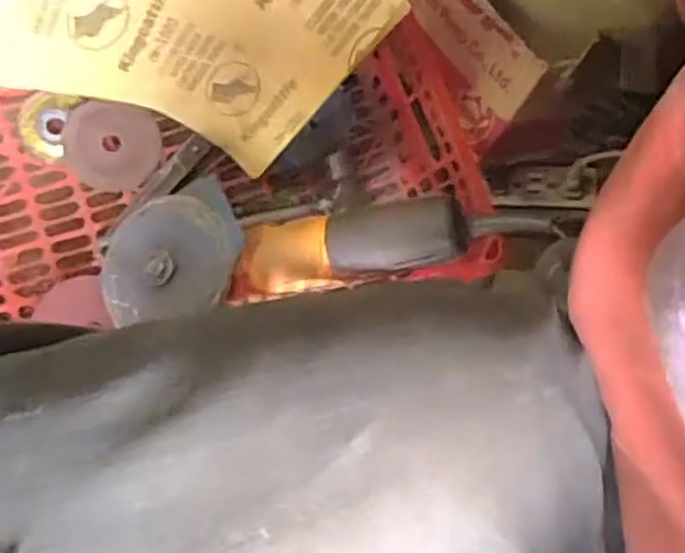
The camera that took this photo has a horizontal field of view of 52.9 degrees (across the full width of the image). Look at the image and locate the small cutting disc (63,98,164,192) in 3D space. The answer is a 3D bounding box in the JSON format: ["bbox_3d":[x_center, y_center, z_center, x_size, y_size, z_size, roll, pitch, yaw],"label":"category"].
[{"bbox_3d":[-0.209,-0.119,0.628,0.082,0.008,0.078,-2,97,-16],"label":"small cutting disc"}]

